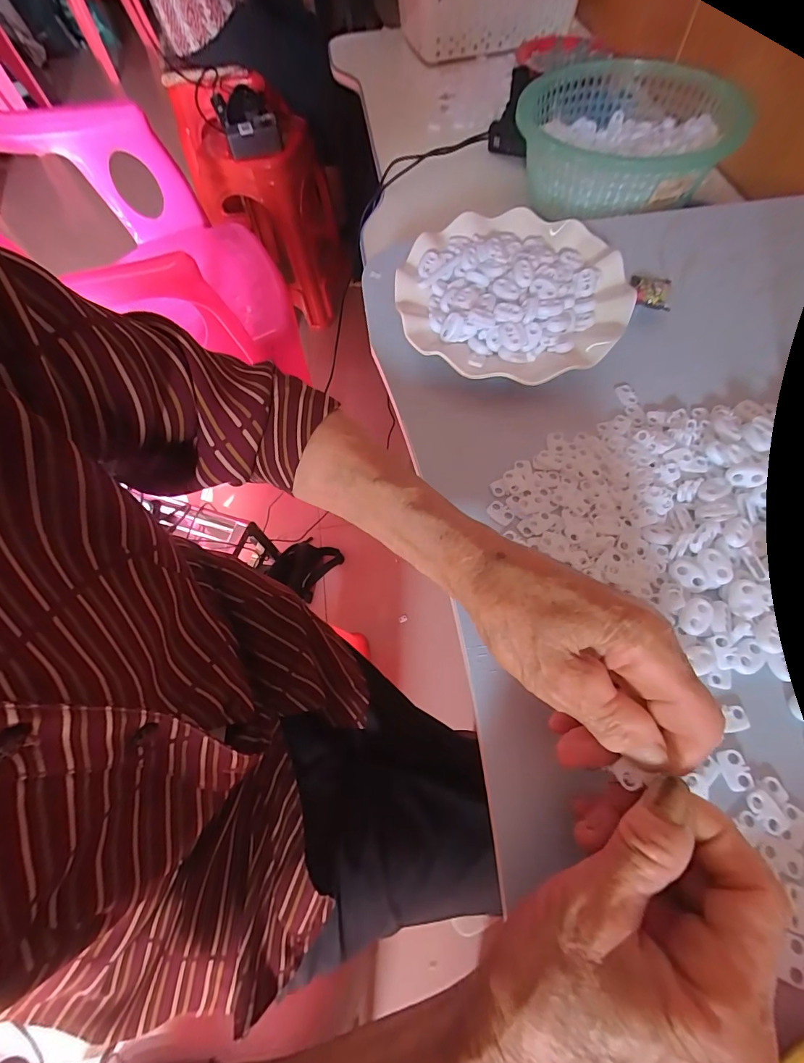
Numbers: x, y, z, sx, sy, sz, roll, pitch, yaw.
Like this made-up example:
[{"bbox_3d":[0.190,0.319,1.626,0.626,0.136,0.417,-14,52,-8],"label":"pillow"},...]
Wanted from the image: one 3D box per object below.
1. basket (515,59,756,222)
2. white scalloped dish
[{"bbox_3d":[0.234,-0.430,0.450,0.203,0.067,0.205,4,65,5],"label":"basket"},{"bbox_3d":[0.088,-0.189,0.328,0.171,0.028,0.174,-1,65,3],"label":"white scalloped dish"}]

